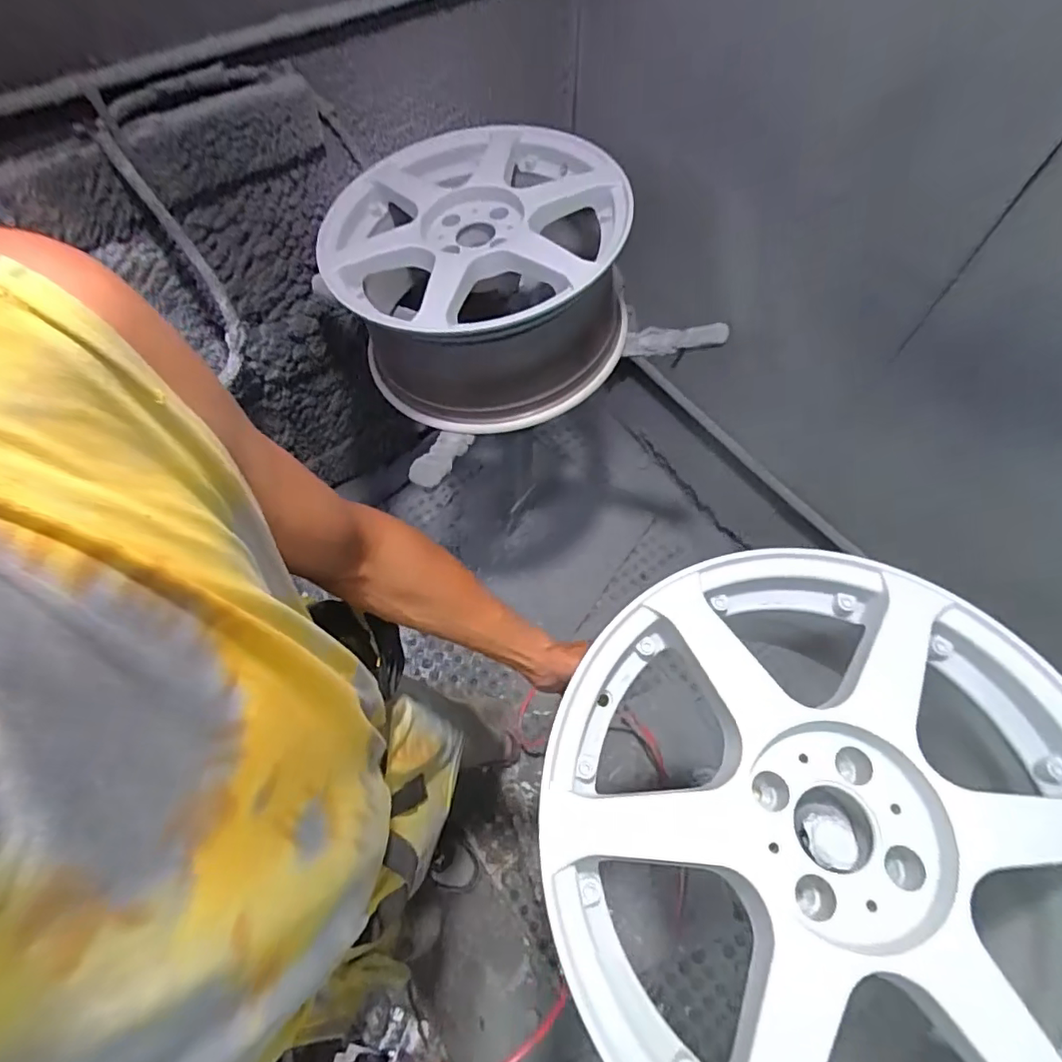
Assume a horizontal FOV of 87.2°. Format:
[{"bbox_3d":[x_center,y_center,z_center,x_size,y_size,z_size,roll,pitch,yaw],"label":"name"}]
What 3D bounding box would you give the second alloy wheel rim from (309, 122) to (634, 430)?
[{"bbox_3d":[-0.080,-0.393,0.838,0.401,0.213,0.435,1,66,-1],"label":"second alloy wheel rim"}]

